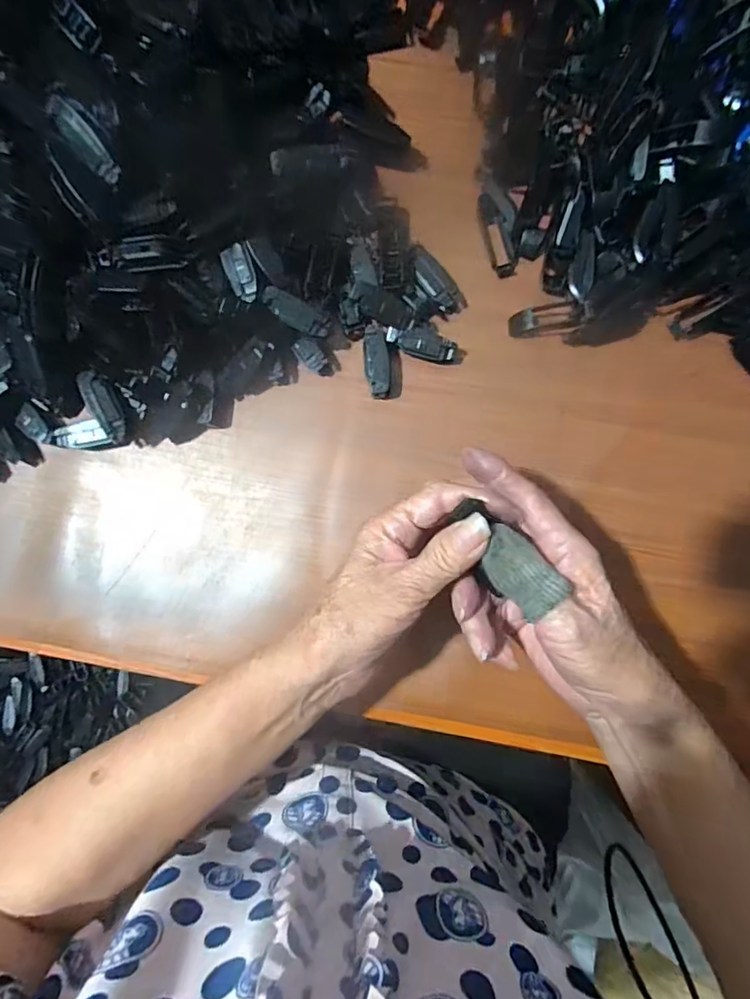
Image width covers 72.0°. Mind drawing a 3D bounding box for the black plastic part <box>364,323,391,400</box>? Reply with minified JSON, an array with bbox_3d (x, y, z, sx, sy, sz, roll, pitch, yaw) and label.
[{"bbox_3d":[0.002,-0.096,0.364,0.017,0.015,0.051,-6,87,1],"label":"black plastic part"}]

